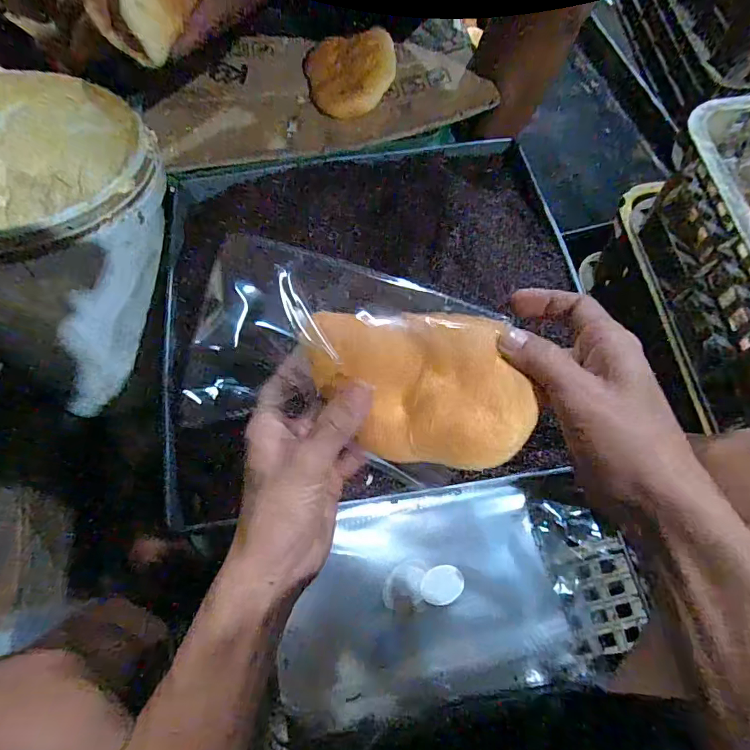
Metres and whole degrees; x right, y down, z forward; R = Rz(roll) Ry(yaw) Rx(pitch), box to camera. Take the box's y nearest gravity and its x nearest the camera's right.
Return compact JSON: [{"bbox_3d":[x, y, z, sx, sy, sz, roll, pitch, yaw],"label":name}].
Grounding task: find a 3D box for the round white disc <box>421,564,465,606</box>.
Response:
[{"bbox_3d":[0.059,0.183,0.405,0.038,0.015,0.030,-15,68,-6],"label":"round white disc"}]

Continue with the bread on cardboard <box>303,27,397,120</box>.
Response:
[{"bbox_3d":[-0.031,-0.427,0.652,0.126,0.018,0.161,-12,68,-4],"label":"bread on cardboard"}]

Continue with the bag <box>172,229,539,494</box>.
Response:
[{"bbox_3d":[-0.012,-0.008,0.275,0.199,0.038,0.109,15,68,7],"label":"bag"}]

